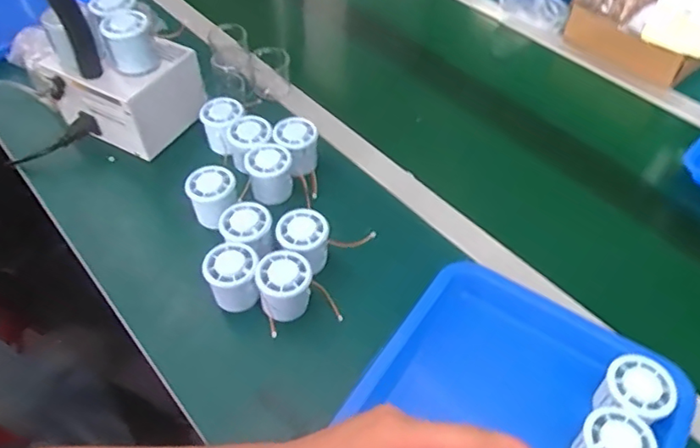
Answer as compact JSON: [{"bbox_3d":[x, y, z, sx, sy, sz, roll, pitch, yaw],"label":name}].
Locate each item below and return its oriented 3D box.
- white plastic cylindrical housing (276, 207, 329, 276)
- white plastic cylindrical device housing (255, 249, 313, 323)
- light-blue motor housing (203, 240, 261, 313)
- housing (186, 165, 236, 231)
[{"bbox_3d":[-0.052,0.018,0.635,0.055,0.048,0.053,-33,57,-25],"label":"white plastic cylindrical housing"},{"bbox_3d":[-0.069,0.068,0.601,0.055,0.066,0.050,0,49,0],"label":"white plastic cylindrical device housing"},{"bbox_3d":[-0.125,0.062,0.611,0.051,0.073,0.054,-10,50,-8],"label":"light-blue motor housing"},{"bbox_3d":[-0.165,-0.031,0.682,0.056,0.059,0.051,-31,56,-24],"label":"housing"}]

